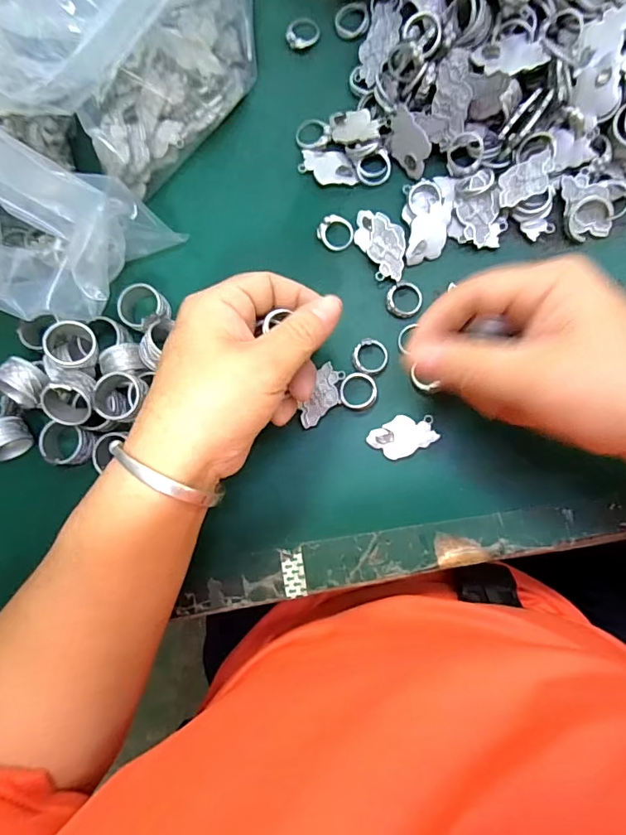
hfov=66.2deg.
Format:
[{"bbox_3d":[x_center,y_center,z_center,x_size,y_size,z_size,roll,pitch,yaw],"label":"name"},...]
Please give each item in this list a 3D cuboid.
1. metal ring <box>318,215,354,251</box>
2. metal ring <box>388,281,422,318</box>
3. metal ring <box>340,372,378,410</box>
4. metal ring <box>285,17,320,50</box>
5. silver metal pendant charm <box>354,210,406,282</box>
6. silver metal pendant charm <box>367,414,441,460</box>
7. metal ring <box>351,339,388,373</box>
[{"bbox_3d":[0.014,-0.113,0.293,0.021,0.007,0.019,42,90,8],"label":"metal ring"},{"bbox_3d":[0.054,-0.070,0.284,0.020,0.004,0.021,-1,85,6],"label":"metal ring"},{"bbox_3d":[0.027,-0.015,0.280,0.021,0.004,0.022,-1,85,6],"label":"metal ring"},{"bbox_3d":[-0.006,-0.248,0.307,0.022,0.004,0.021,-1,85,6],"label":"metal ring"},{"bbox_3d":[0.041,-0.105,0.286,0.025,0.010,0.046,-27,82,3],"label":"silver metal pendant charm"},{"bbox_3d":[0.052,0.011,0.275,0.037,0.004,0.022,-25,82,4],"label":"silver metal pendant charm"},{"bbox_3d":[0.033,-0.036,0.282,0.021,0.005,0.020,-1,85,6],"label":"metal ring"}]

